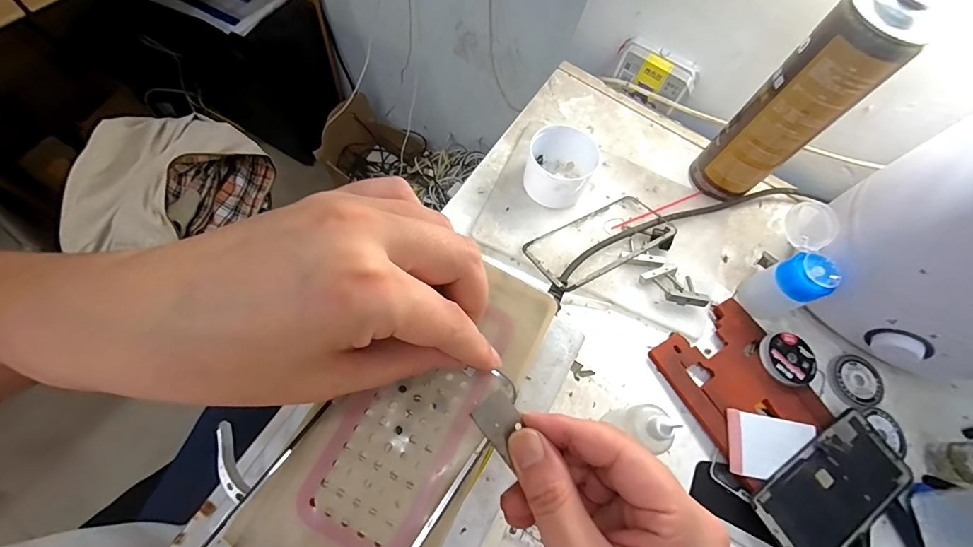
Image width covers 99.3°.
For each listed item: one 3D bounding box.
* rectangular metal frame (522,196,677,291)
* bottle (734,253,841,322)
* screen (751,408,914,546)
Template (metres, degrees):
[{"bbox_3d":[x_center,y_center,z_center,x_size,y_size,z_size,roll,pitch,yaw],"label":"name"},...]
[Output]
[{"bbox_3d":[0.110,-0.032,0.393,0.144,0.008,0.068,-26,53,-18],"label":"rectangular metal frame"},{"bbox_3d":[0.273,0.011,0.373,0.035,0.065,0.039,-15,70,-14],"label":"bottle"},{"bbox_3d":[0.284,0.174,0.335,0.140,0.007,0.068,-26,72,-17],"label":"screen"}]

